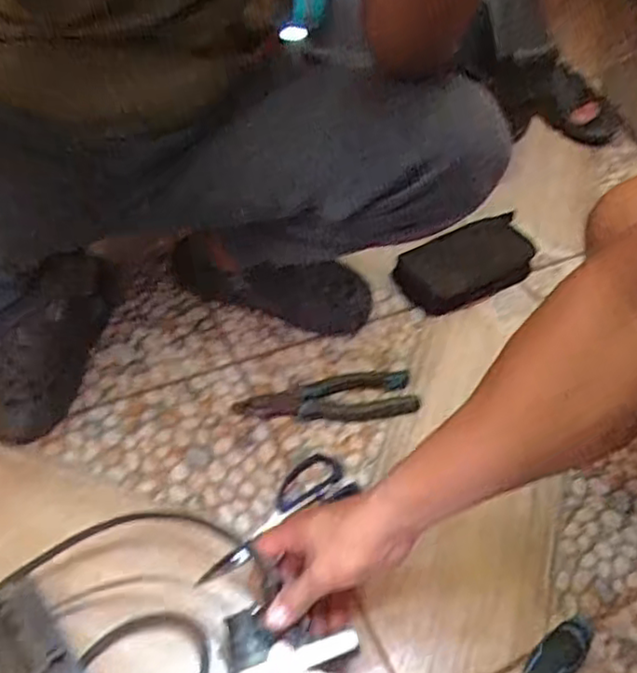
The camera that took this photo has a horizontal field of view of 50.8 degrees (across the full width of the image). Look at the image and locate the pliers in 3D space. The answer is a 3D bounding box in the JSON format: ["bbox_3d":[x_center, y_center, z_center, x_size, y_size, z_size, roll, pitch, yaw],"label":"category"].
[{"bbox_3d":[0.010,0.069,0.731,0.194,0.015,0.060,-6,50,-12],"label":"pliers"}]

